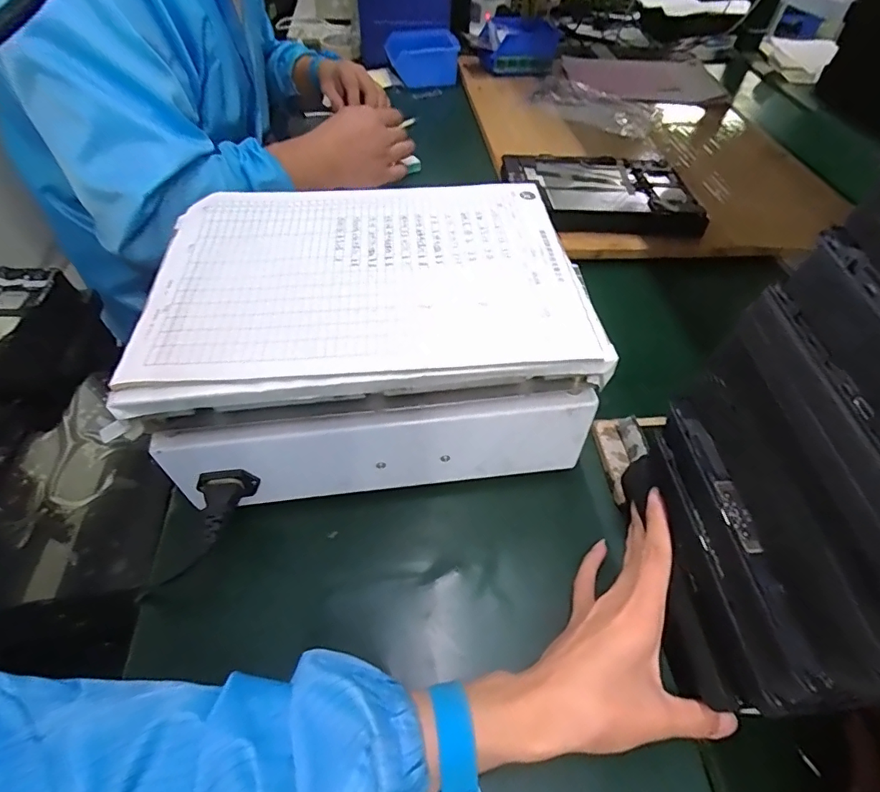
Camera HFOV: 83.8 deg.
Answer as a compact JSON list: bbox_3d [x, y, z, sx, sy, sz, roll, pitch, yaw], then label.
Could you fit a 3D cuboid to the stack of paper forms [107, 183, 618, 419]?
[{"bbox_3d":[-0.049,-0.089,0.349,0.290,0.018,0.208,-3,51,-5],"label":"stack of paper forms"}]

